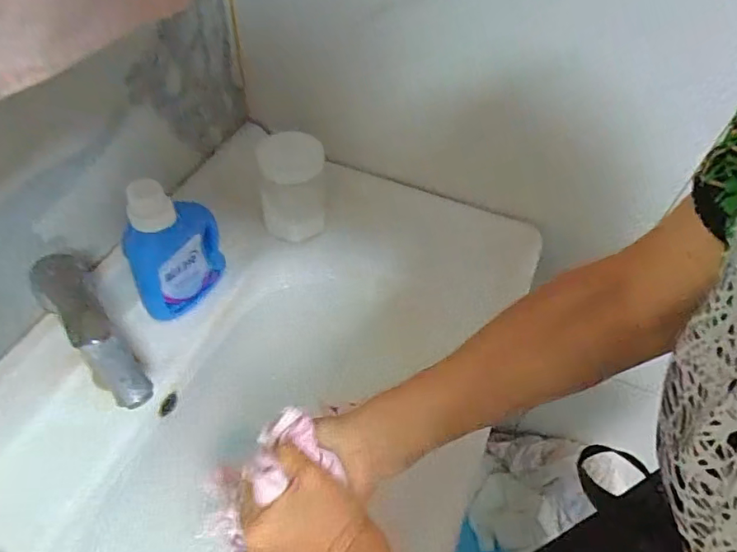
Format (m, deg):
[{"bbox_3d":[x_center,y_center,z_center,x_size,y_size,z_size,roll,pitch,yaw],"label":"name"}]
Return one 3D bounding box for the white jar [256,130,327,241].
[{"bbox_3d":[-0.103,-0.123,0.702,0.089,0.114,0.086,-6,51,-10],"label":"white jar"}]

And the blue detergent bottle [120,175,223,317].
[{"bbox_3d":[-0.223,-0.036,0.586,0.113,0.181,0.053,-28,58,-25],"label":"blue detergent bottle"}]

